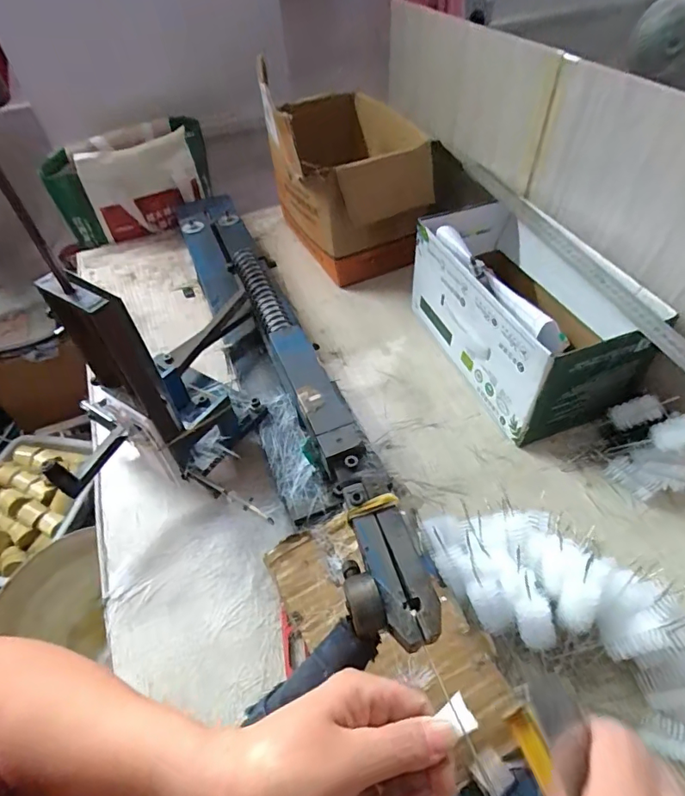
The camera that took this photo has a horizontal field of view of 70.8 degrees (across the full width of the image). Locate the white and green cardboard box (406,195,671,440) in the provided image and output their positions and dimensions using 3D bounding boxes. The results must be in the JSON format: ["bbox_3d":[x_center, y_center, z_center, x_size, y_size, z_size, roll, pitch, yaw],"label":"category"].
[{"bbox_3d":[0.211,-0.104,0.581,0.154,0.141,0.278,-17,51,-10],"label":"white and green cardboard box"}]

